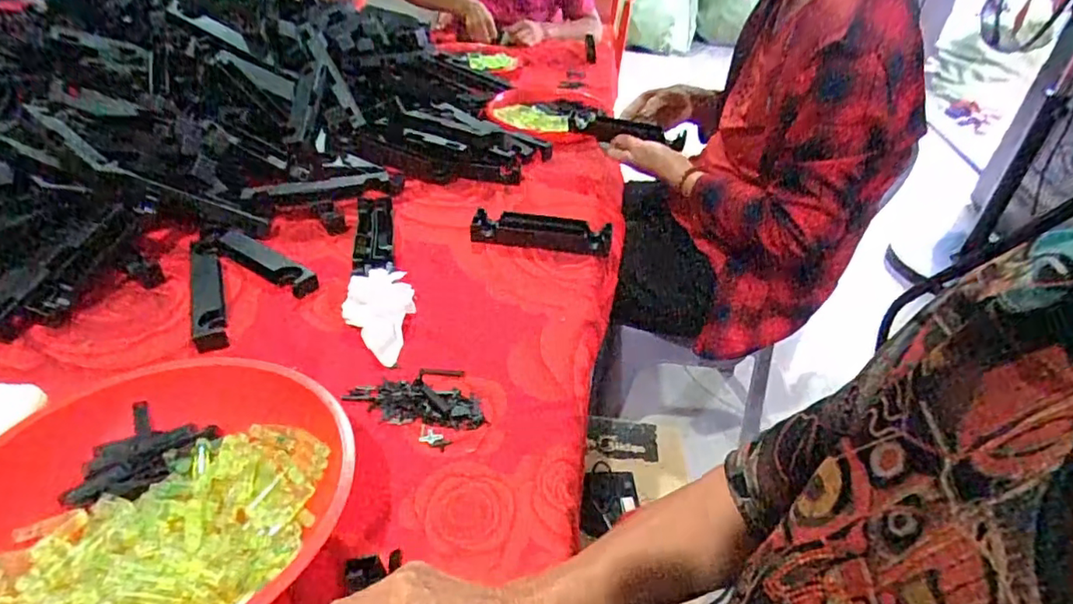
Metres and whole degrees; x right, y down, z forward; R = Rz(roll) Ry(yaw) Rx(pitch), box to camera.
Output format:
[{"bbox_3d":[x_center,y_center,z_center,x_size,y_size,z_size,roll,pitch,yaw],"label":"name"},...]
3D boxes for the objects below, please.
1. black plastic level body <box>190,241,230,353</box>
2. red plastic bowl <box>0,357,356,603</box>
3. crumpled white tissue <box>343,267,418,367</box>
[{"bbox_3d":[-0.374,-0.017,0.657,0.032,0.021,0.194,-12,39,-23],"label":"black plastic level body"},{"bbox_3d":[-0.271,0.146,0.409,0.242,0.076,0.245,4,36,-3],"label":"red plastic bowl"},{"bbox_3d":[-0.173,0.016,0.626,0.076,0.040,0.118,-1,36,-10],"label":"crumpled white tissue"}]

